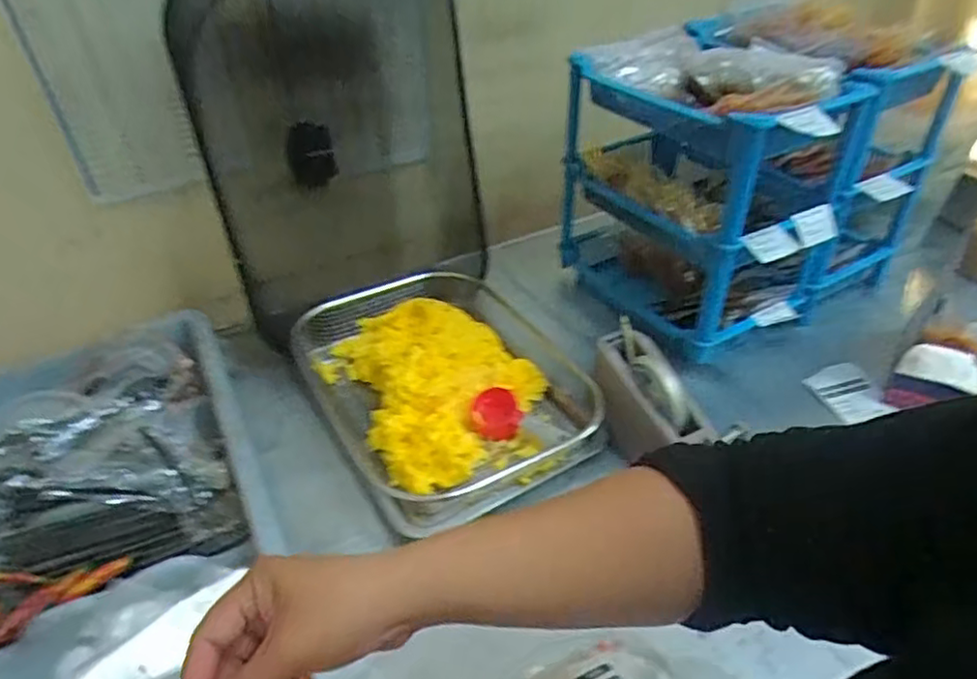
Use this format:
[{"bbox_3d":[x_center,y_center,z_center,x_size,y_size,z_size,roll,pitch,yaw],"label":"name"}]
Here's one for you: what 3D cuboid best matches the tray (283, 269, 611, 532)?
[{"bbox_3d":[-0.059,0.051,0.796,0.281,0.065,0.366,-23,43,-24],"label":"tray"}]

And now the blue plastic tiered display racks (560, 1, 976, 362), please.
[{"bbox_3d":[0.367,-0.236,0.924,0.451,0.343,0.337,-24,43,-25],"label":"blue plastic tiered display racks"}]

